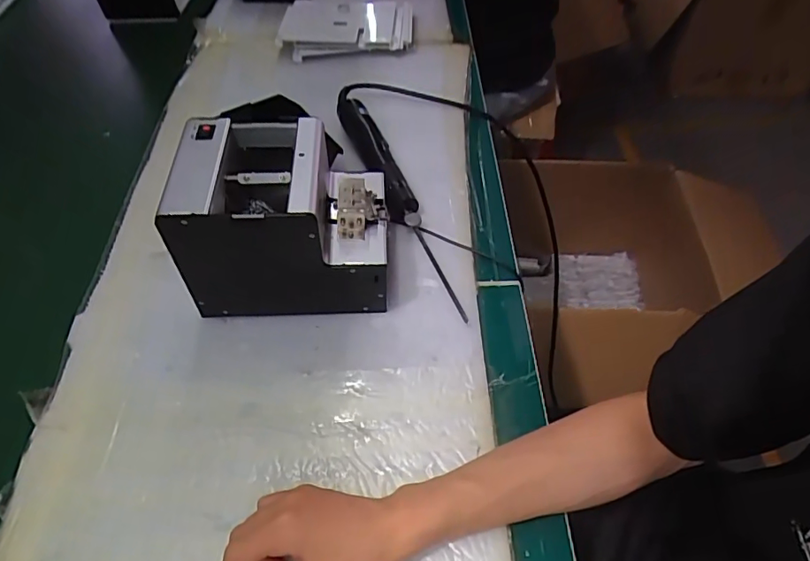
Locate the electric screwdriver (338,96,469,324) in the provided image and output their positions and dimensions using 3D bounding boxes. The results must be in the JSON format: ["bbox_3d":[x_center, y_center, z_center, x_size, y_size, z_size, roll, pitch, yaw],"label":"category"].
[{"bbox_3d":[-0.016,-0.104,0.591,0.043,0.048,0.342,-16,52,-10],"label":"electric screwdriver"}]

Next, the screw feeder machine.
[{"bbox_3d":[-0.108,-0.057,0.493,0.174,0.143,0.123,-3,51,0],"label":"screw feeder machine"}]

